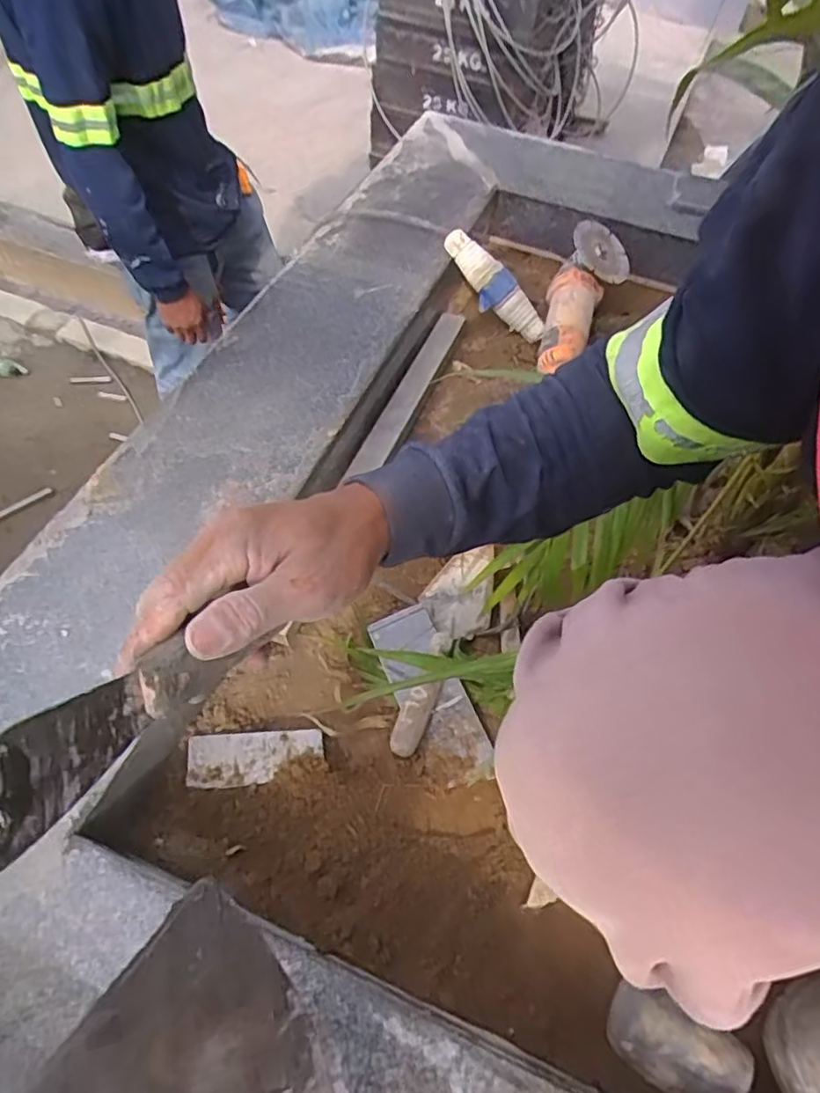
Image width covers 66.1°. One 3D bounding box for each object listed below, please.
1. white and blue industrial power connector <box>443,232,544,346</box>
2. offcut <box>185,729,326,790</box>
[{"bbox_3d":[0.129,-0.398,0.968,0.202,0.055,0.050,47,62,-5],"label":"white and blue industrial power connector"},{"bbox_3d":[-0.150,0.206,0.620,0.127,0.006,0.048,-1,60,-17],"label":"offcut"}]

